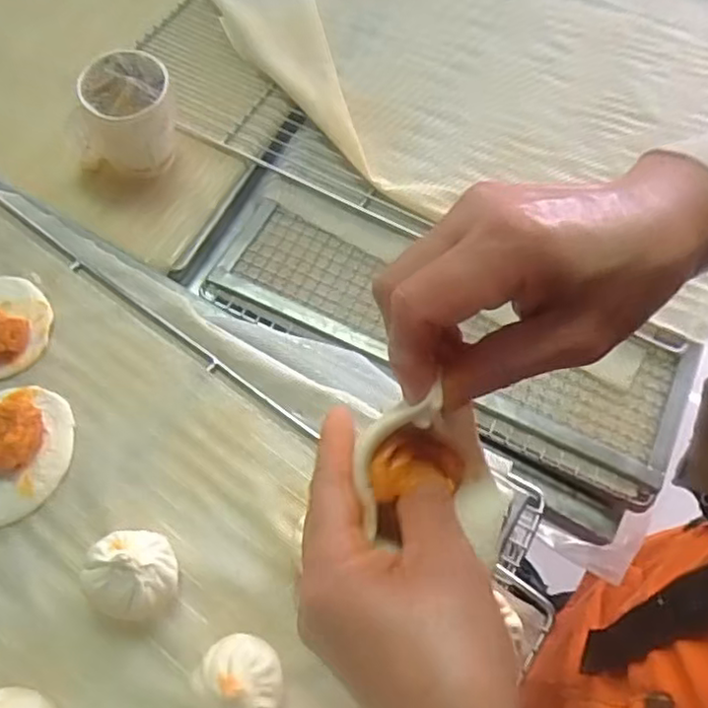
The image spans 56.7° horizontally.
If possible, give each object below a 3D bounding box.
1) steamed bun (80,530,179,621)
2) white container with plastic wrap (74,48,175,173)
[{"bbox_3d":[-0.136,0.135,0.403,0.050,0.045,0.050,-2,64,-4],"label":"steamed bun"},{"bbox_3d":[-0.191,-0.200,0.567,0.077,0.087,0.071,-14,65,-9],"label":"white container with plastic wrap"}]

